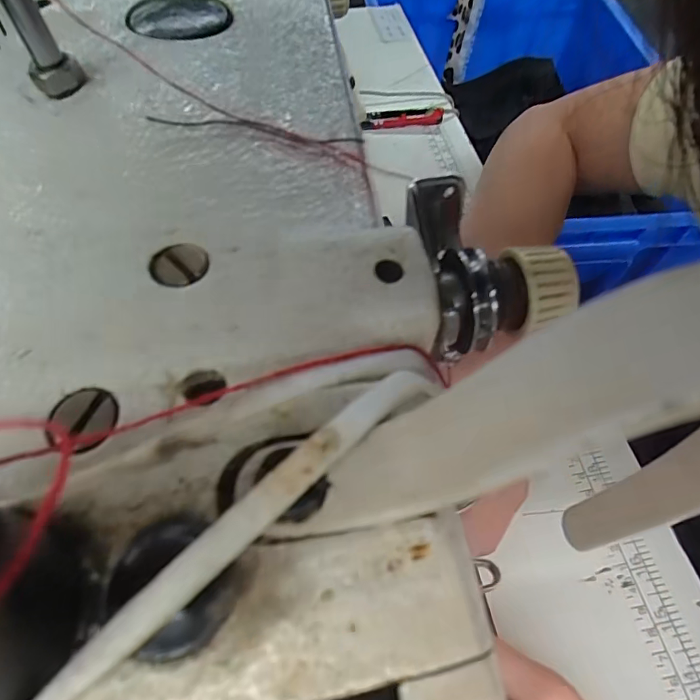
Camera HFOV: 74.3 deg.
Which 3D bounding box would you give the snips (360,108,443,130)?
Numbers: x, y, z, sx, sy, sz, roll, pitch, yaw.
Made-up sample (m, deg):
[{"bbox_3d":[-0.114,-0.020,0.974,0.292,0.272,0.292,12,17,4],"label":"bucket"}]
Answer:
[{"bbox_3d":[0.048,-0.218,0.432,0.078,0.006,0.023,-10,59,-7],"label":"snips"}]

